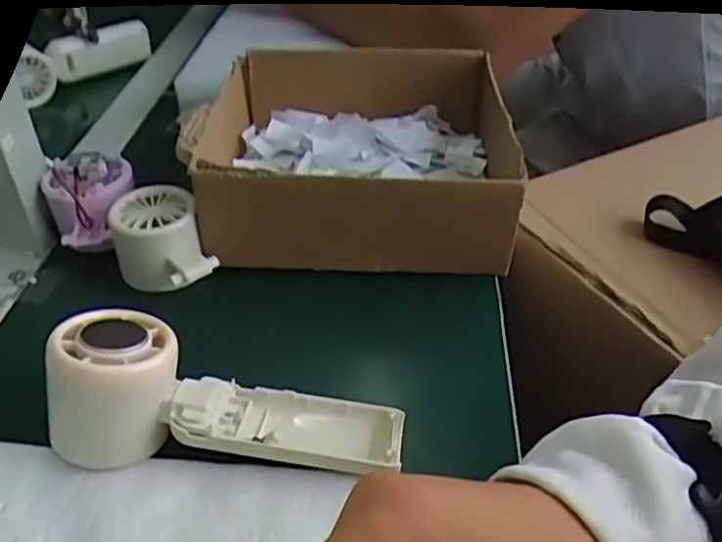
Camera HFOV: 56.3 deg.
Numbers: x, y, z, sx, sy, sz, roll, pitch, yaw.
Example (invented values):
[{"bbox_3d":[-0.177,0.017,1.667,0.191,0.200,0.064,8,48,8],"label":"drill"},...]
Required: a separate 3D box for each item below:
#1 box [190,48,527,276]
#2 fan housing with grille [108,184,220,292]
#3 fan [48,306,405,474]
[{"bbox_3d":[-0.001,-0.087,0.488,0.208,0.073,0.199,0,38,1],"label":"box"},{"bbox_3d":[-0.126,-0.017,0.424,0.052,0.043,0.070,-21,42,-23],"label":"fan housing with grille"},{"bbox_3d":[-0.062,0.063,0.322,0.164,0.049,0.062,12,38,-7],"label":"fan"}]

